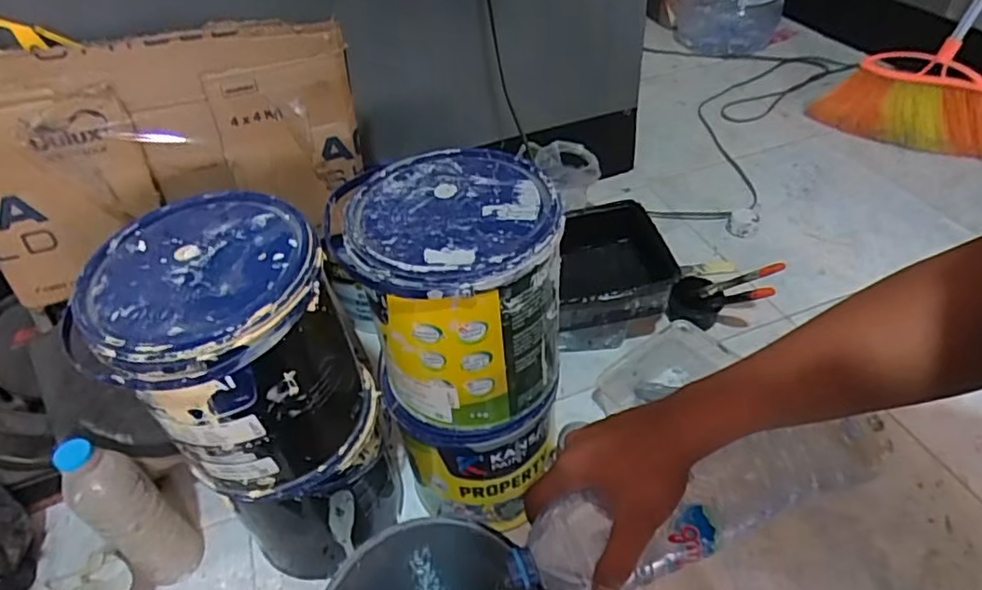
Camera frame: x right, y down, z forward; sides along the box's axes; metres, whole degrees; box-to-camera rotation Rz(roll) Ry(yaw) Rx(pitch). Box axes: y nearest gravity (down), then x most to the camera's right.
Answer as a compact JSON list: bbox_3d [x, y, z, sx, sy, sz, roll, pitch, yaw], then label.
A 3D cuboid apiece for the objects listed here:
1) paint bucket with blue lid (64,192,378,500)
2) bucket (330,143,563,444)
[{"bbox_3d":[-0.215,0.055,0.542,0.176,0.218,0.173,-3,43,3],"label":"paint bucket with blue lid"},{"bbox_3d":[-0.030,0.004,0.580,0.177,0.207,0.168,-3,43,3],"label":"bucket"}]

